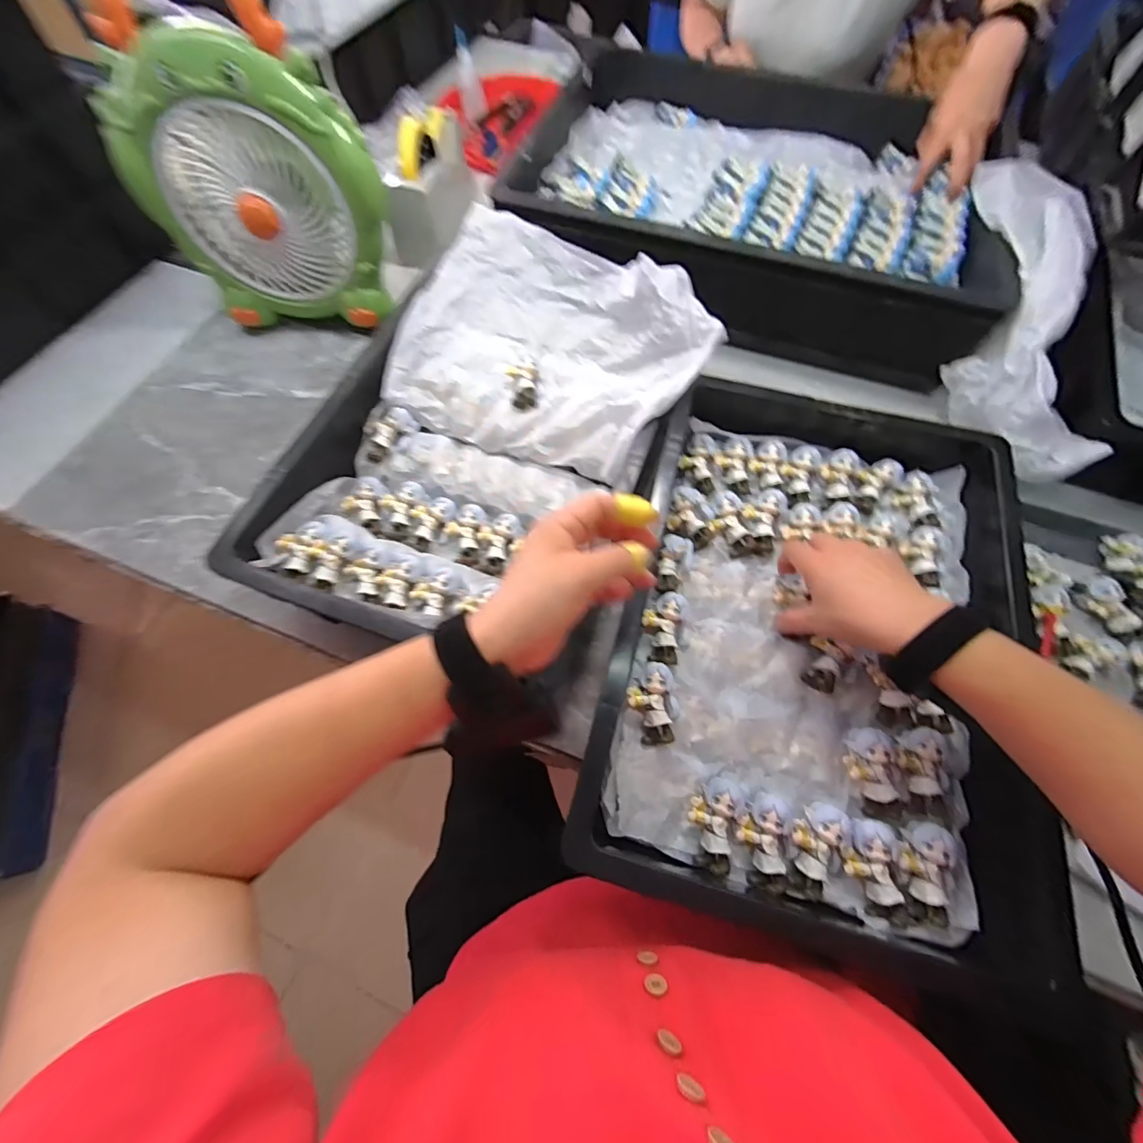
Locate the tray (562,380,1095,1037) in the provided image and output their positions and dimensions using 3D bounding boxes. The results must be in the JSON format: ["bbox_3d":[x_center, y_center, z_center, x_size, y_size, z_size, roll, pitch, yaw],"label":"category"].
[{"bbox_3d":[0.210,0.035,0.412,0.329,0.070,0.479,14,66,6],"label":"tray"}]

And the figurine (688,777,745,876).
[{"bbox_3d":[0.106,0.187,0.360,0.034,0.024,0.063,11,80,5],"label":"figurine"}]

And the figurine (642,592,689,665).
[{"bbox_3d":[0.082,0.051,0.427,0.037,0.030,0.061,2,65,1],"label":"figurine"}]

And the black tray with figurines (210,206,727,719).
[{"bbox_3d":[-0.075,-0.131,0.475,0.329,0.109,0.459,24,68,11],"label":"black tray with figurines"}]

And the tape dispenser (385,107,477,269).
[{"bbox_3d":[-0.195,-0.560,0.680,0.068,0.109,0.206,11,66,5],"label":"tape dispenser"}]

